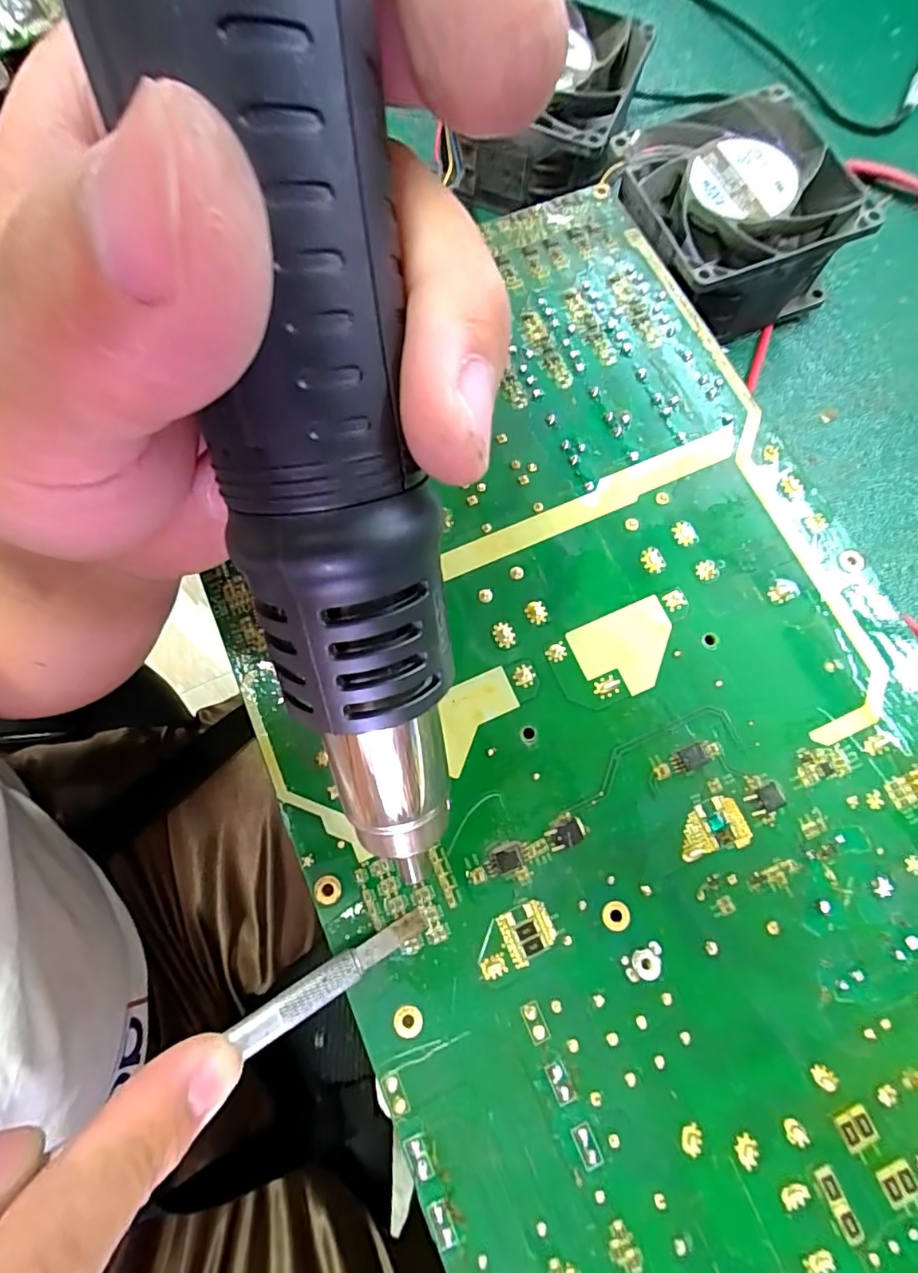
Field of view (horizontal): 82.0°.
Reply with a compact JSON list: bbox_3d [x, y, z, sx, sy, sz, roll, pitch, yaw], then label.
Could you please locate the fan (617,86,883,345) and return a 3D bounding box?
[{"bbox_3d":[0.111,-0.171,0.224,0.089,0.043,0.082,-29,78,-8],"label":"fan"}]

